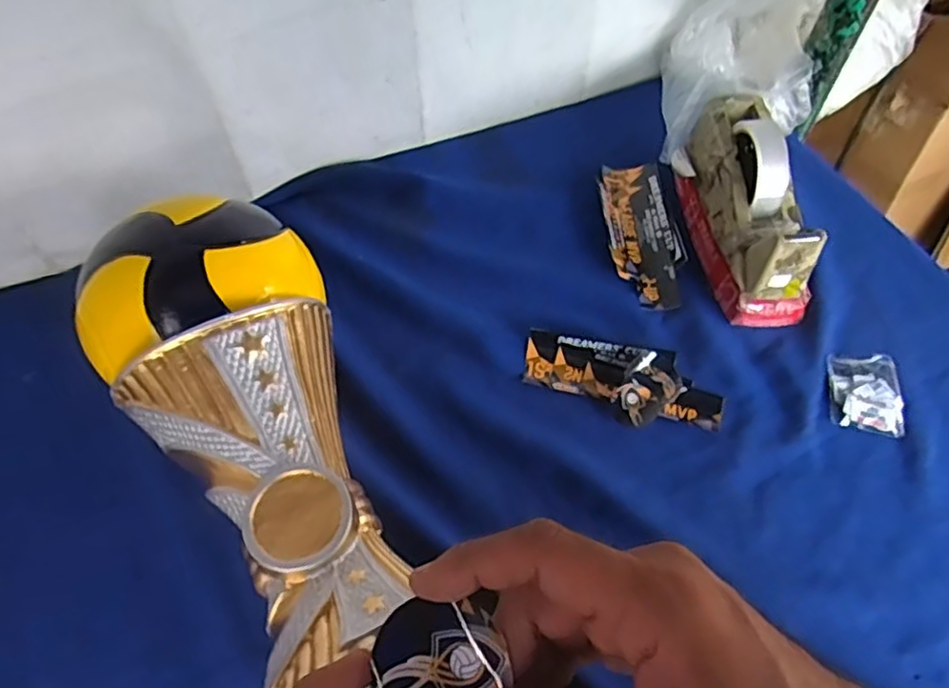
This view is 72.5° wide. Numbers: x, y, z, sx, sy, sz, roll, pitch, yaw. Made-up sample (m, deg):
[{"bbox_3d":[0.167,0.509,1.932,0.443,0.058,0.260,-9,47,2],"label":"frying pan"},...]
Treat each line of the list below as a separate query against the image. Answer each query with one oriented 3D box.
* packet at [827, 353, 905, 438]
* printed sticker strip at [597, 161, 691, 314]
[{"bbox_3d":[0.352,0.044,0.582,0.058,0.010,0.073,7,59,5],"label":"packet"},{"bbox_3d":[0.175,-0.121,0.685,0.070,0.018,0.194,-7,59,-3],"label":"printed sticker strip"}]

